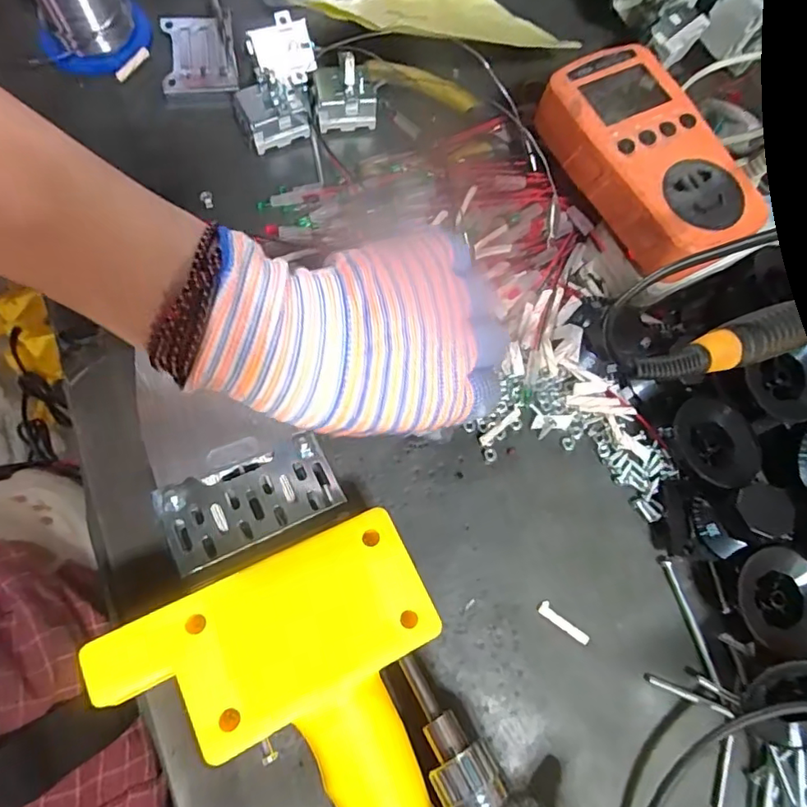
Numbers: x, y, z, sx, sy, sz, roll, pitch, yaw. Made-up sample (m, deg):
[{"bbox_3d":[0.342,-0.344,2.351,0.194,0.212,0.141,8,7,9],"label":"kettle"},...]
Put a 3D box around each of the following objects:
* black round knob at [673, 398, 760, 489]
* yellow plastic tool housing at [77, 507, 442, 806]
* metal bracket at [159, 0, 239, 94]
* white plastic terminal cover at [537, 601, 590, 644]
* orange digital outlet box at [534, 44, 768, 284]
[{"bbox_3d":[0.165,0.021,0.284,0.036,0.010,0.046,-39,82,-15],"label":"black round knob"},{"bbox_3d":[-0.032,0.137,0.215,0.121,0.035,0.152,-22,77,-20],"label":"yellow plastic tool housing"},{"bbox_3d":[-0.129,-0.224,0.341,0.044,0.008,0.060,-6,75,-8],"label":"metal bracket"},{"bbox_3d":[0.081,0.110,0.271,0.029,0.004,0.007,37,74,5],"label":"white plastic terminal cover"},{"bbox_3d":[0.128,-0.128,0.299,0.069,0.047,0.132,-23,78,-12],"label":"orange digital outlet box"}]

